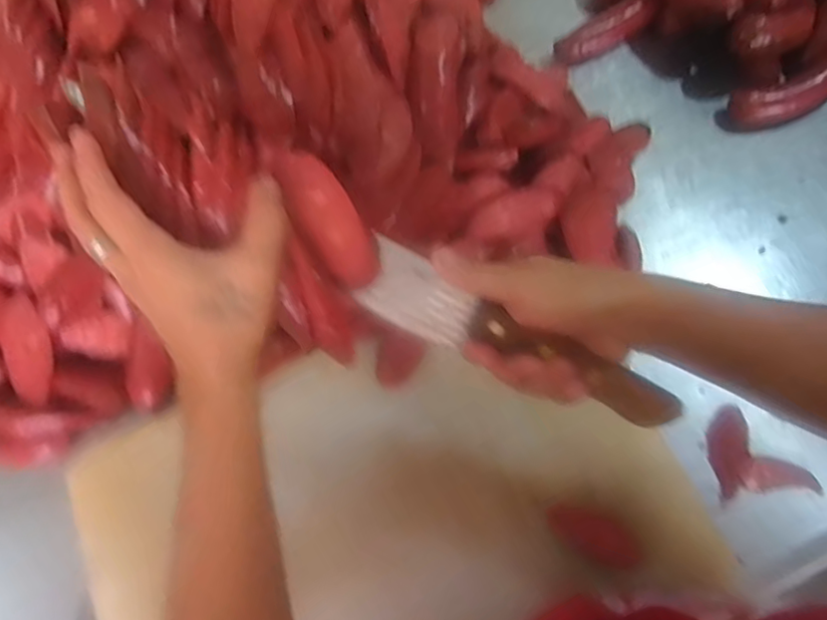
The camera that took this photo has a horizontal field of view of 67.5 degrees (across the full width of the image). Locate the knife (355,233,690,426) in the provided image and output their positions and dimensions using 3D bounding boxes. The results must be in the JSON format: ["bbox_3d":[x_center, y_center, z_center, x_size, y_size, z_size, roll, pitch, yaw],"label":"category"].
[{"bbox_3d":[0.061,0.017,0.366,0.196,0.019,0.044,24,107,6],"label":"knife"}]

